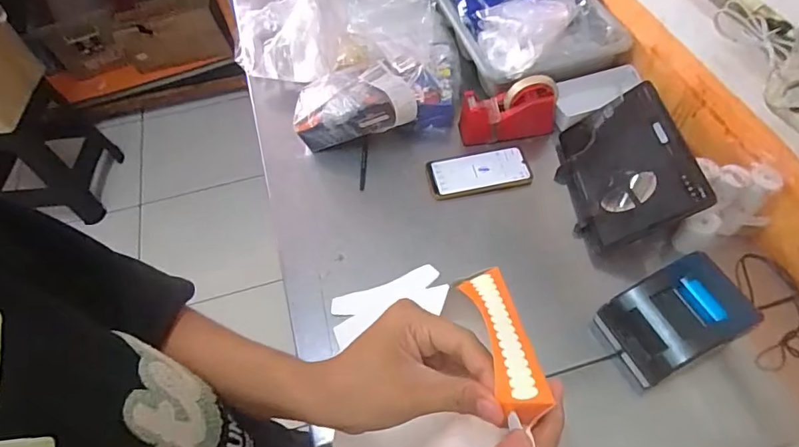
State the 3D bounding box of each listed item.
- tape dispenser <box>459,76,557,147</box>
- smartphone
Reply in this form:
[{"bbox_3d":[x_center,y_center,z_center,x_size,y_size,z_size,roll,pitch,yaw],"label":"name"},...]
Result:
[{"bbox_3d":[0.188,-0.202,0.864,0.163,0.089,0.058,-7,56,-1],"label":"tape dispenser"},{"bbox_3d":[0.136,-0.085,0.852,0.173,0.015,0.086,-9,56,-2],"label":"smartphone"}]

